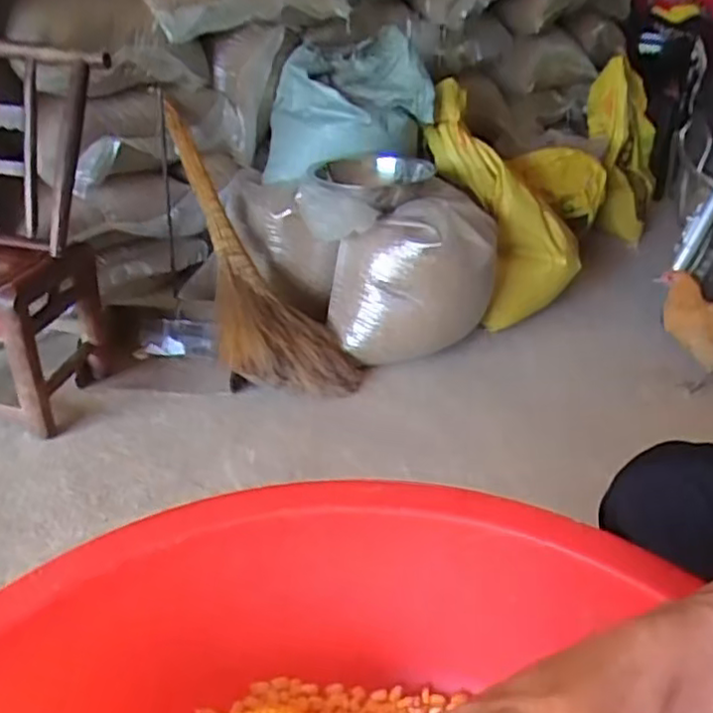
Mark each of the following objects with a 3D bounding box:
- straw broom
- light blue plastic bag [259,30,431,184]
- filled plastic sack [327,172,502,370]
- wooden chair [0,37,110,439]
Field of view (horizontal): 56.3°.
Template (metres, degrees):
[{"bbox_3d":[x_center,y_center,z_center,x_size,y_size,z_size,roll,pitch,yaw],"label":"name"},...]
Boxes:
[{"bbox_3d":[-0.249,-0.209,1.452,0.266,0.092,0.714,-23,79,-37],"label":"straw broom"},{"bbox_3d":[-0.015,-0.604,1.618,0.404,0.312,0.148,2,30,-2],"label":"light blue plastic bag"},{"bbox_3d":[0.138,-0.196,1.543,0.342,0.347,0.324,10,28,9],"label":"filled plastic sack"},{"bbox_3d":[-0.686,-0.210,1.197,0.397,0.618,0.320,13,29,13],"label":"wooden chair"}]

